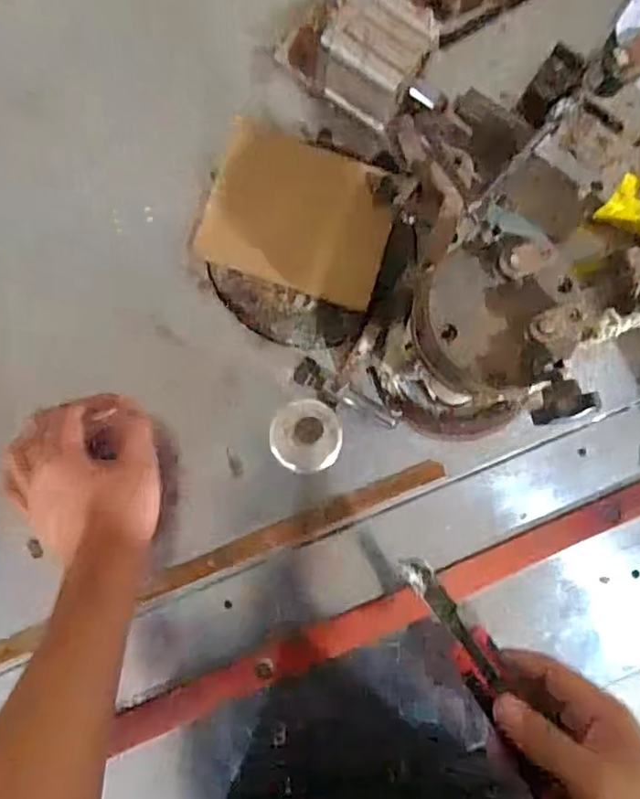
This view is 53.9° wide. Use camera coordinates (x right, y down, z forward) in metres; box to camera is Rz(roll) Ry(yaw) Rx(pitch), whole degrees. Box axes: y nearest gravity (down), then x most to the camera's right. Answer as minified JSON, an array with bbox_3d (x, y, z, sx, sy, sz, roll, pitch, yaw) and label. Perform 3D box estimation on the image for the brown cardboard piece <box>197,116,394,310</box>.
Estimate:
[{"bbox_3d":[-0.018,-0.170,0.580,0.165,0.007,0.132,19,87,0],"label":"brown cardboard piece"}]

